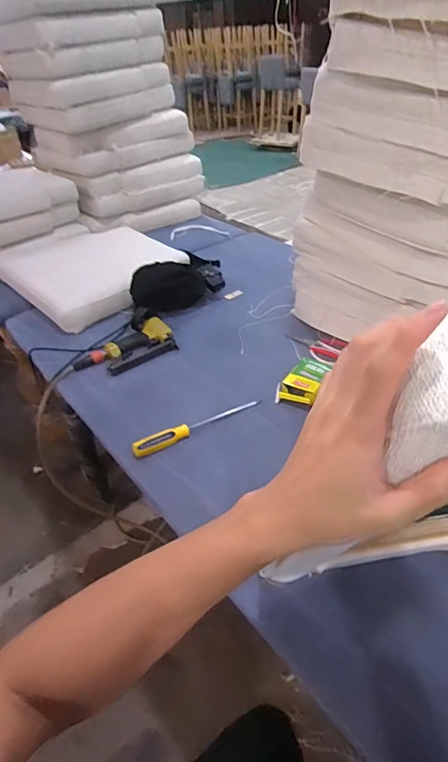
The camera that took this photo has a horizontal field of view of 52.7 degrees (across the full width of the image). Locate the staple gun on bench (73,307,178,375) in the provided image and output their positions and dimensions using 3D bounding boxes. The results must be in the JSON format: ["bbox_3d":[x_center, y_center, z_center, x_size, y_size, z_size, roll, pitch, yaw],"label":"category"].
[{"bbox_3d":[-0.256,-0.095,1.150,0.254,0.058,0.148,-25,42,-24],"label":"staple gun on bench"}]

